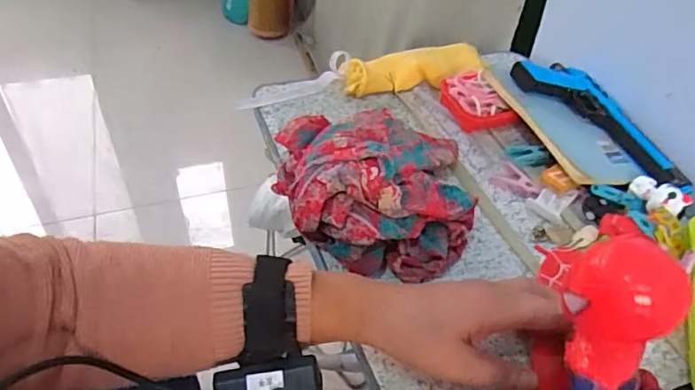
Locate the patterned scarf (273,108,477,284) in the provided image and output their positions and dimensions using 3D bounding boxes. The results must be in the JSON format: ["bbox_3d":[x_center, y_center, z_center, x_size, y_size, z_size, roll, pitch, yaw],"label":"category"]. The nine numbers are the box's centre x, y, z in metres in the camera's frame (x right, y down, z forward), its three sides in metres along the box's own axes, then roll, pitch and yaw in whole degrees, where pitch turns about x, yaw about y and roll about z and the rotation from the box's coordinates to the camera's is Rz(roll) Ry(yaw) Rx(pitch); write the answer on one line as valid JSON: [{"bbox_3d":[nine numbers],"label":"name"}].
[{"bbox_3d":[0.034,-0.008,0.523,0.187,0.085,0.158,-7,44,-10],"label":"patterned scarf"}]

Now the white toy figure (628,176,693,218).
[{"bbox_3d":[0.316,0.000,0.568,0.035,0.021,0.053,-27,50,-28],"label":"white toy figure"}]

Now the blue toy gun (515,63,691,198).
[{"bbox_3d":[0.292,-0.088,0.627,0.092,0.048,0.225,-27,50,-28],"label":"blue toy gun"}]

